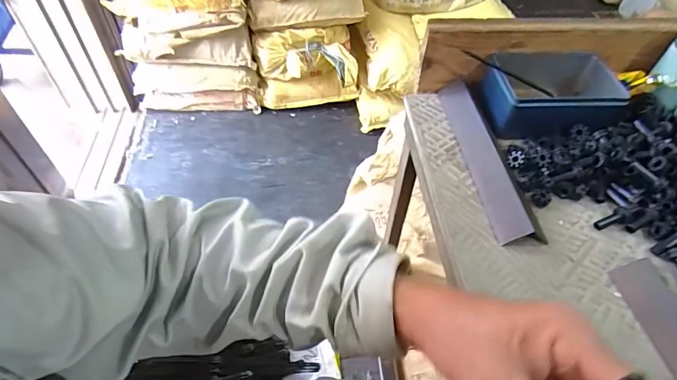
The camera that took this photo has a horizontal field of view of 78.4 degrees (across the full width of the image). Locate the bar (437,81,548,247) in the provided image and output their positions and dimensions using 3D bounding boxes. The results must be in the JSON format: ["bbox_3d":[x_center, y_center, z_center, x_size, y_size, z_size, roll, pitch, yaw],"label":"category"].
[{"bbox_3d":[0.169,-0.041,0.470,0.047,0.026,0.240,-4,50,-6],"label":"bar"}]

